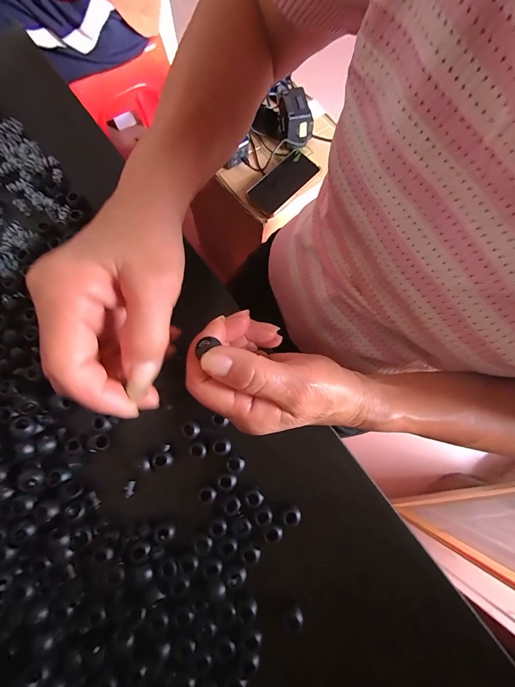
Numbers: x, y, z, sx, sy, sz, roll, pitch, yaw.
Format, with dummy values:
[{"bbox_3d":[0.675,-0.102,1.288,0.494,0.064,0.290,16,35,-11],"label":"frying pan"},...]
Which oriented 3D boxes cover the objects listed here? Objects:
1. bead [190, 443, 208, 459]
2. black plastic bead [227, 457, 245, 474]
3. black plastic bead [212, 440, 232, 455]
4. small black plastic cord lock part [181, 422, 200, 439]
[{"bbox_3d":[-0.044,0.082,0.218,0.011,0.006,0.010,1,76,-3],"label":"bead"},{"bbox_3d":[-0.016,0.091,0.215,0.013,0.007,0.011,17,78,2],"label":"black plastic bead"},{"bbox_3d":[-0.027,0.079,0.219,0.013,0.007,0.010,-13,77,-6],"label":"black plastic bead"},{"bbox_3d":[-0.051,0.067,0.223,0.012,0.010,0.013,1,76,-3],"label":"small black plastic cord lock part"}]

